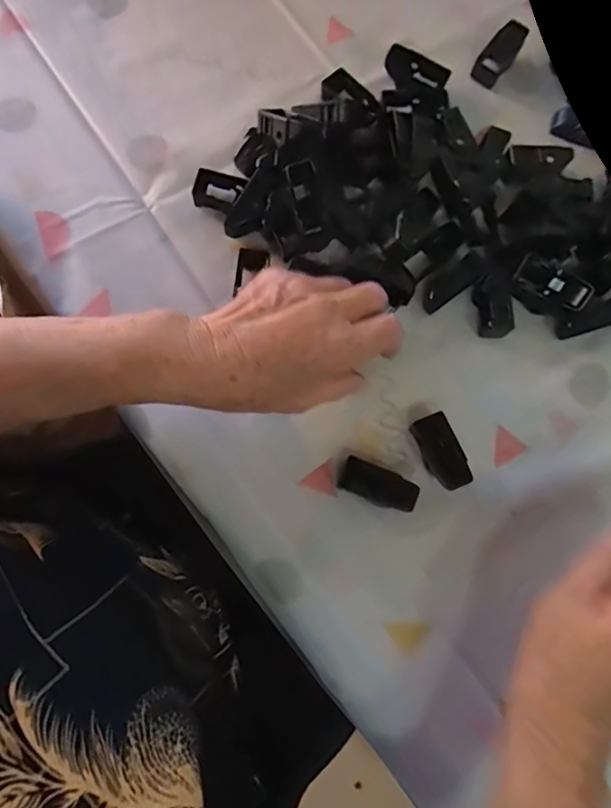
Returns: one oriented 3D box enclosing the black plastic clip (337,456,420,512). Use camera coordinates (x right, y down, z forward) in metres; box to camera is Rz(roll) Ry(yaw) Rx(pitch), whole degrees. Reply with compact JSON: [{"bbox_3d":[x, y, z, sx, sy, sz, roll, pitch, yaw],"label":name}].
[{"bbox_3d":[0.047,0.054,0.343,0.050,0.026,0.022,21,79,3],"label":"black plastic clip"}]

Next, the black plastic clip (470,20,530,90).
[{"bbox_3d":[0.154,-0.280,0.414,0.022,0.011,0.050,43,102,7],"label":"black plastic clip"}]

